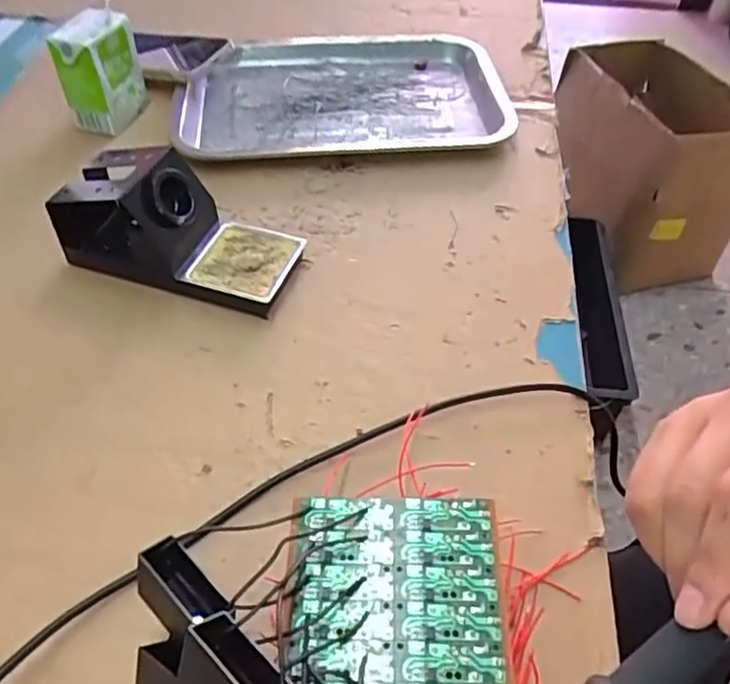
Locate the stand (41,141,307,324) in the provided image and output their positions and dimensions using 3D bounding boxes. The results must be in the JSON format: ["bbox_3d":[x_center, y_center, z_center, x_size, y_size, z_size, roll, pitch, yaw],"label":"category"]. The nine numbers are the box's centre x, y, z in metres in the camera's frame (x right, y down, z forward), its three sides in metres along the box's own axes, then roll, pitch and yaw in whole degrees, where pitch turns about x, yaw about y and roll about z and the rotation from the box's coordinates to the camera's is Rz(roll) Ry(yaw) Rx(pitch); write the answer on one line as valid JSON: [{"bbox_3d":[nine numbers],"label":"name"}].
[{"bbox_3d":[-0.131,-0.084,0.466,0.160,0.078,0.074,15,51,13],"label":"stand"}]

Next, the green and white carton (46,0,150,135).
[{"bbox_3d":[-0.234,-0.243,0.581,0.047,0.092,0.061,12,50,10],"label":"green and white carton"}]

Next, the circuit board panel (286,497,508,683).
[{"bbox_3d":[0.012,0.142,0.260,0.088,0.008,0.170,1,49,1],"label":"circuit board panel"}]

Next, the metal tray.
[{"bbox_3d":[-0.024,-0.241,0.637,0.298,0.031,0.218,-7,49,-6],"label":"metal tray"}]

